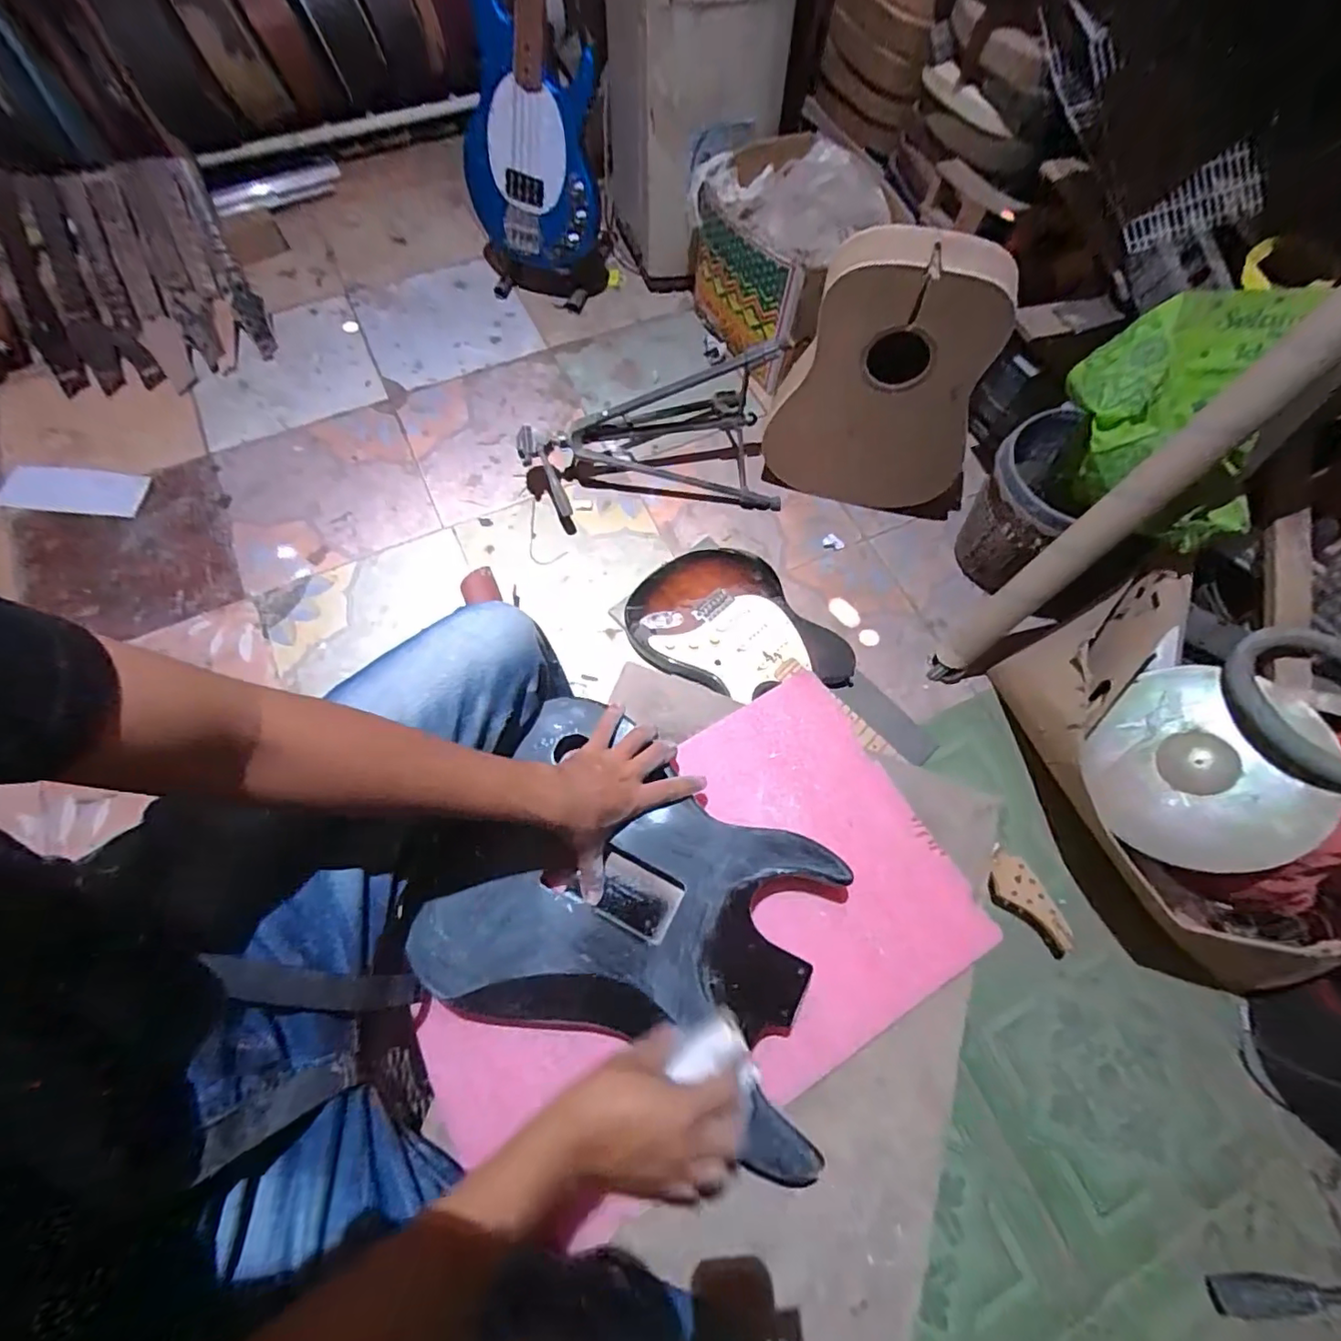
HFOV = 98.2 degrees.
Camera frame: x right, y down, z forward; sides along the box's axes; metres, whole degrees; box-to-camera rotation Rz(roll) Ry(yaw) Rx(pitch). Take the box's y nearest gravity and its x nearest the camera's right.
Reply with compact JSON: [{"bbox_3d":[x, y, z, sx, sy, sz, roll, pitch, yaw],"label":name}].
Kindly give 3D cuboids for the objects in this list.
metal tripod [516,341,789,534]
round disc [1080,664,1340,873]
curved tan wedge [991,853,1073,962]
[{"bbox_3d":[-0.047,-0.516,1.252,0.543,0.242,0.329,-6,68,-5],"label":"metal tripod"},{"bbox_3d":[0.777,0.145,0.846,0.269,0.033,0.280,-11,72,37],"label":"round disc"},{"bbox_3d":[0.601,0.388,0.965,0.076,0.043,0.180,-35,83,-17],"label":"curved tan wedge"}]

